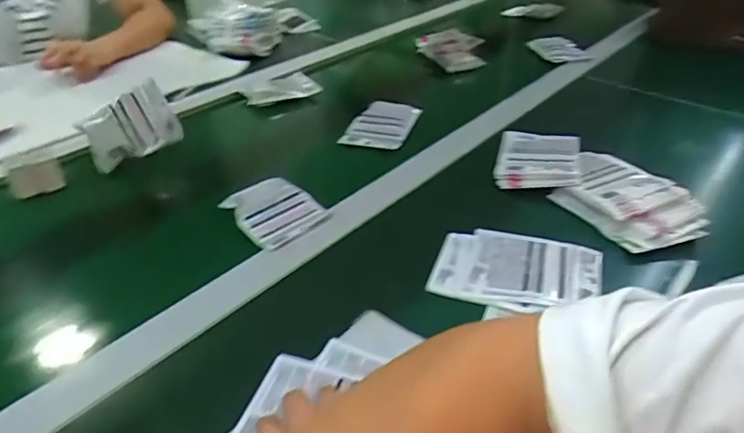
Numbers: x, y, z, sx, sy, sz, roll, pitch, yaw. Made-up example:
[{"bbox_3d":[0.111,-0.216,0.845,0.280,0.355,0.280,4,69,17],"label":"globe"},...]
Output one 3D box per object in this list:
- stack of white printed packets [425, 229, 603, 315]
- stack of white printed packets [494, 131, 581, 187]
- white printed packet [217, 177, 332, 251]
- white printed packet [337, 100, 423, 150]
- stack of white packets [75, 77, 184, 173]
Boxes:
[{"bbox_3d":[0.157,0.057,0.559,0.172,0.006,0.112,11,39,15],"label":"stack of white printed packets"},{"bbox_3d":[0.236,-0.084,0.736,0.109,0.027,0.152,11,40,15],"label":"stack of white printed packets"},{"bbox_3d":[-0.121,-0.012,0.649,0.095,0.019,0.113,-29,46,-31],"label":"white printed packet"},{"bbox_3d":[0.013,-0.147,0.847,0.103,0.015,0.112,19,59,22],"label":"white printed packet"},{"bbox_3d":[-0.356,-0.131,0.766,0.130,0.036,0.102,-27,79,-7],"label":"stack of white packets"}]

